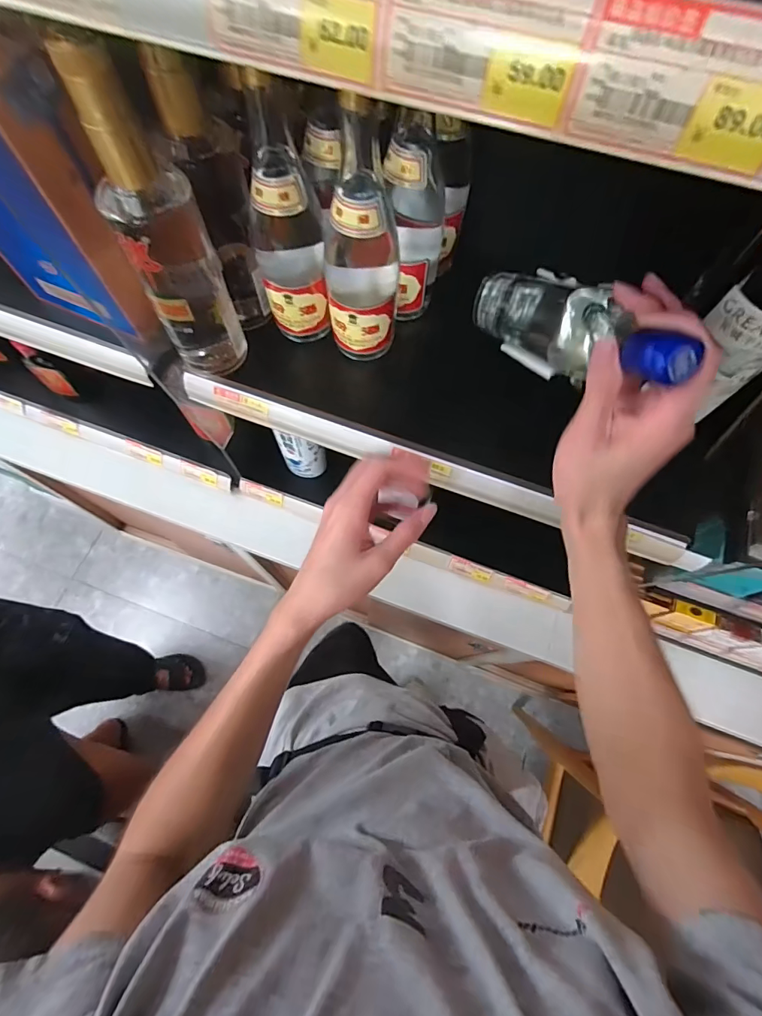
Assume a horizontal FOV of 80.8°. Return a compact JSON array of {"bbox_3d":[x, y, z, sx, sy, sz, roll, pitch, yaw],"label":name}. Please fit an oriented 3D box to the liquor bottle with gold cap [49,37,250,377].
[{"bbox_3d":[-0.180,-0.220,0.381,0.066,0.254,0.065,-26,72,-10],"label":"liquor bottle with gold cap"}]

